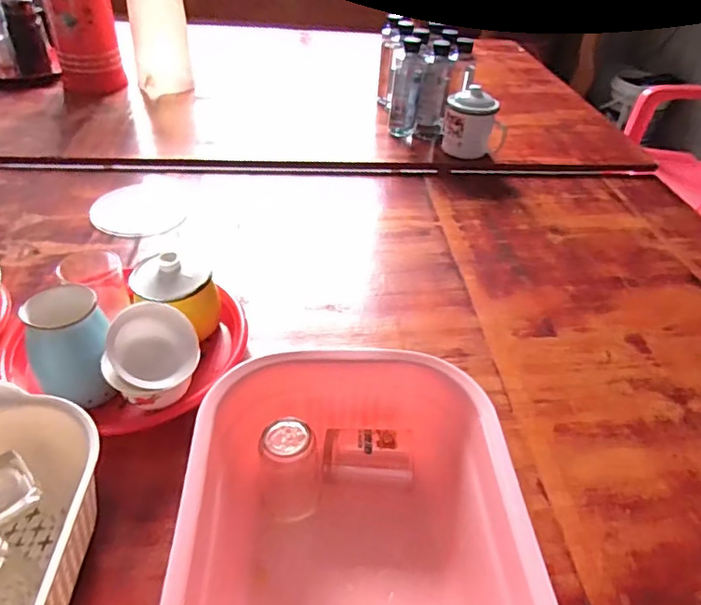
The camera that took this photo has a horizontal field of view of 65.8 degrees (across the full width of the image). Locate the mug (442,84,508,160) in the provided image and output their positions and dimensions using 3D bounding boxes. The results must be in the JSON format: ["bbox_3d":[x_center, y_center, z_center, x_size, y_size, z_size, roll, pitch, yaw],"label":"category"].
[{"bbox_3d":[0.228,-0.330,1.006,0.098,0.119,0.082,-12,43,-16],"label":"mug"}]

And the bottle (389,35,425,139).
[{"bbox_3d":[0.110,-0.410,1.057,0.055,0.176,0.067,6,41,4],"label":"bottle"}]

